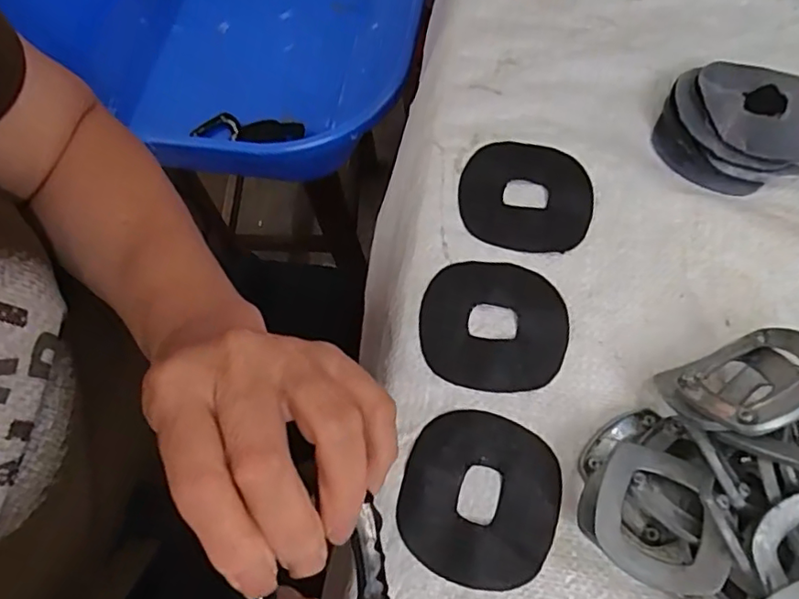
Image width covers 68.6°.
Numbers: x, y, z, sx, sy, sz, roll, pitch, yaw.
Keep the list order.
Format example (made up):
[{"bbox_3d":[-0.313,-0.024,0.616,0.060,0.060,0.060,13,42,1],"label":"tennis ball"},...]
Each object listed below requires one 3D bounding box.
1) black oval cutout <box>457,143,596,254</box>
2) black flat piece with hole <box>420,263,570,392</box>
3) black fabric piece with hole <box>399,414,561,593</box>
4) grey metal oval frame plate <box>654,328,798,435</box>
[{"bbox_3d":[0.079,-0.064,0.364,0.081,0.004,0.075,13,66,7],"label":"black oval cutout"},{"bbox_3d":[0.054,0.014,0.330,0.081,0.004,0.074,3,67,0],"label":"black flat piece with hole"},{"bbox_3d":[0.040,0.098,0.293,0.076,0.004,0.080,16,67,5],"label":"black fabric piece with hole"},{"bbox_3d":[0.166,0.040,0.283,0.068,0.016,0.067,-26,23,9],"label":"grey metal oval frame plate"}]

